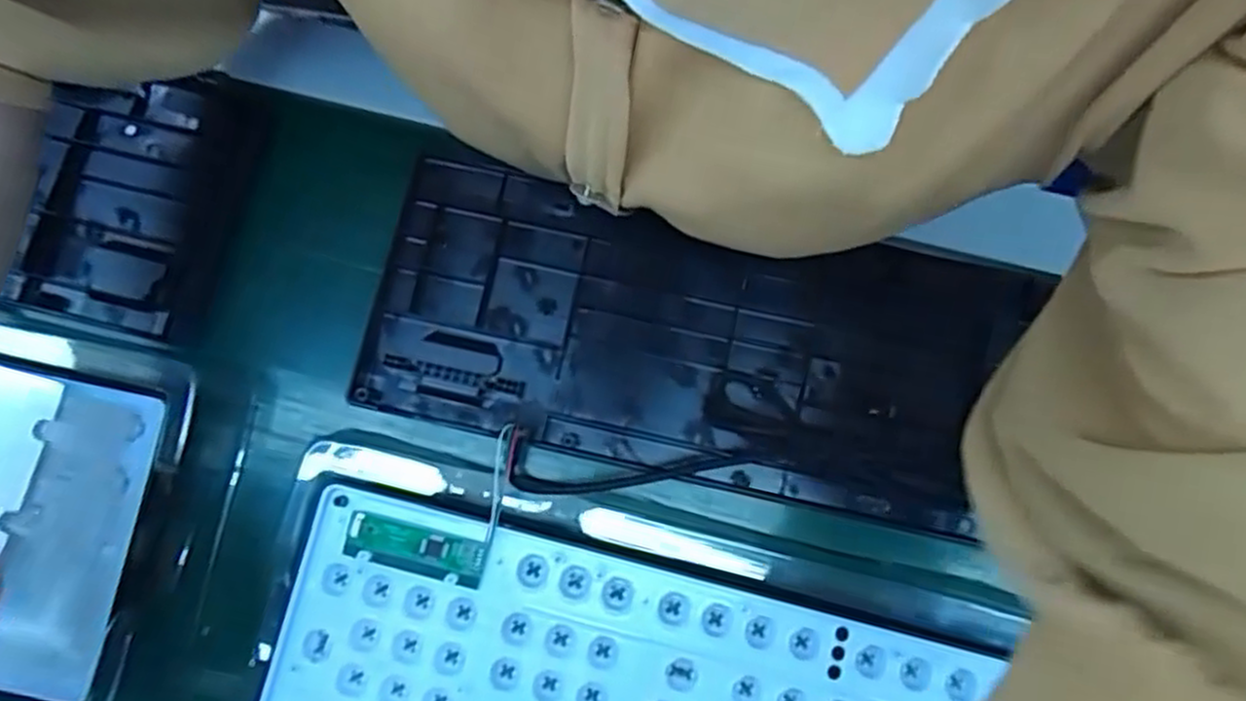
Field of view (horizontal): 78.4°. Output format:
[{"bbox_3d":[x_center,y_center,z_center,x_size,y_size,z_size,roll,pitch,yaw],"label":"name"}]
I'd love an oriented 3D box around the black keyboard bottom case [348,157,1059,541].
[{"bbox_3d":[0.027,-0.007,0.359,0.291,0.021,0.127,12,85,3],"label":"black keyboard bottom case"}]

